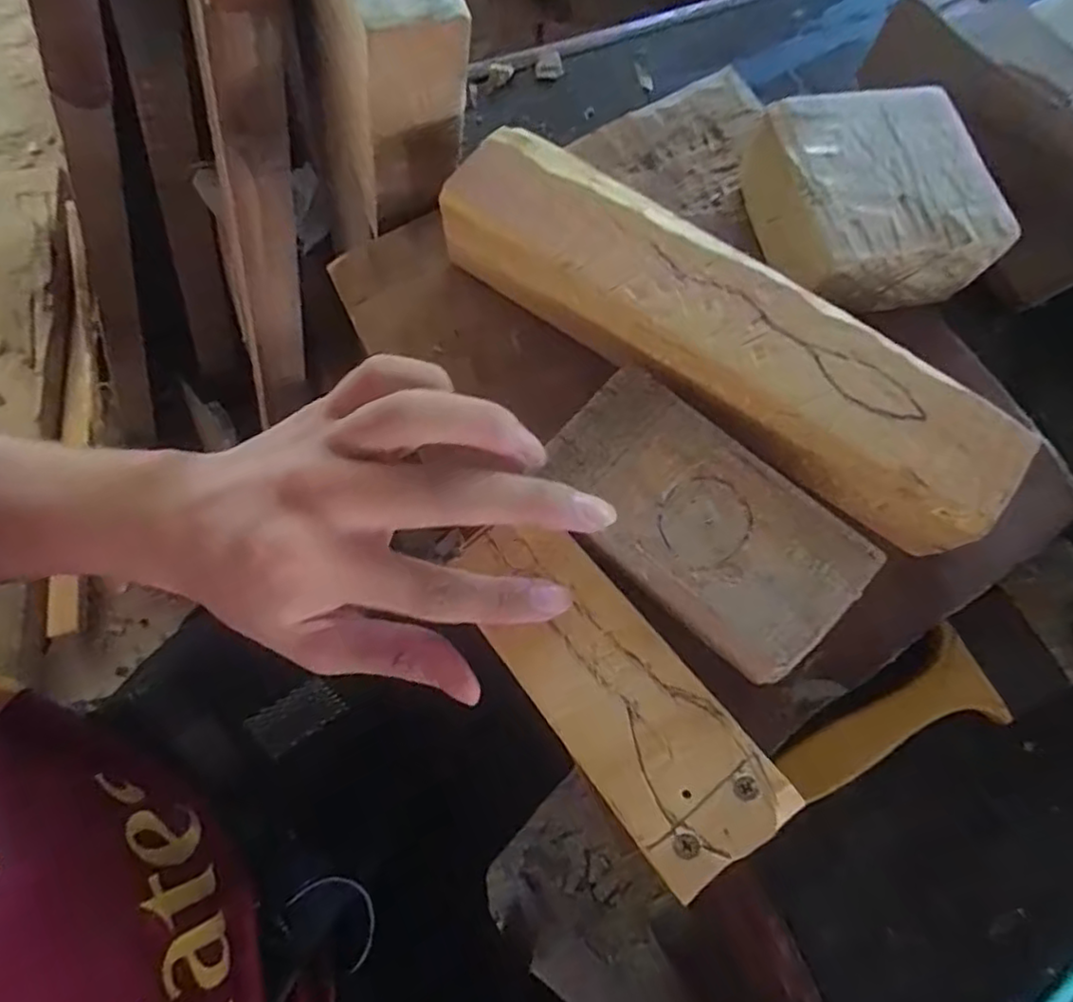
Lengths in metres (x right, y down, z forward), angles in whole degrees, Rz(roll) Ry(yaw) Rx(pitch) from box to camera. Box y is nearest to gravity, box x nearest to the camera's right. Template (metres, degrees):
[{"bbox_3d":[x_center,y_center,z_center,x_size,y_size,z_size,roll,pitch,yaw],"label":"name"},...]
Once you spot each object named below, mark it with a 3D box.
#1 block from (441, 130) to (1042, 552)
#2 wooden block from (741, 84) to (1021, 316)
[{"bbox_3d":[0.067,-0.062,0.254,0.219,0.035,0.052,34,76,9],"label":"block"},{"bbox_3d":[0.132,-0.121,0.277,0.083,0.036,0.080,-12,74,-4],"label":"wooden block"}]

